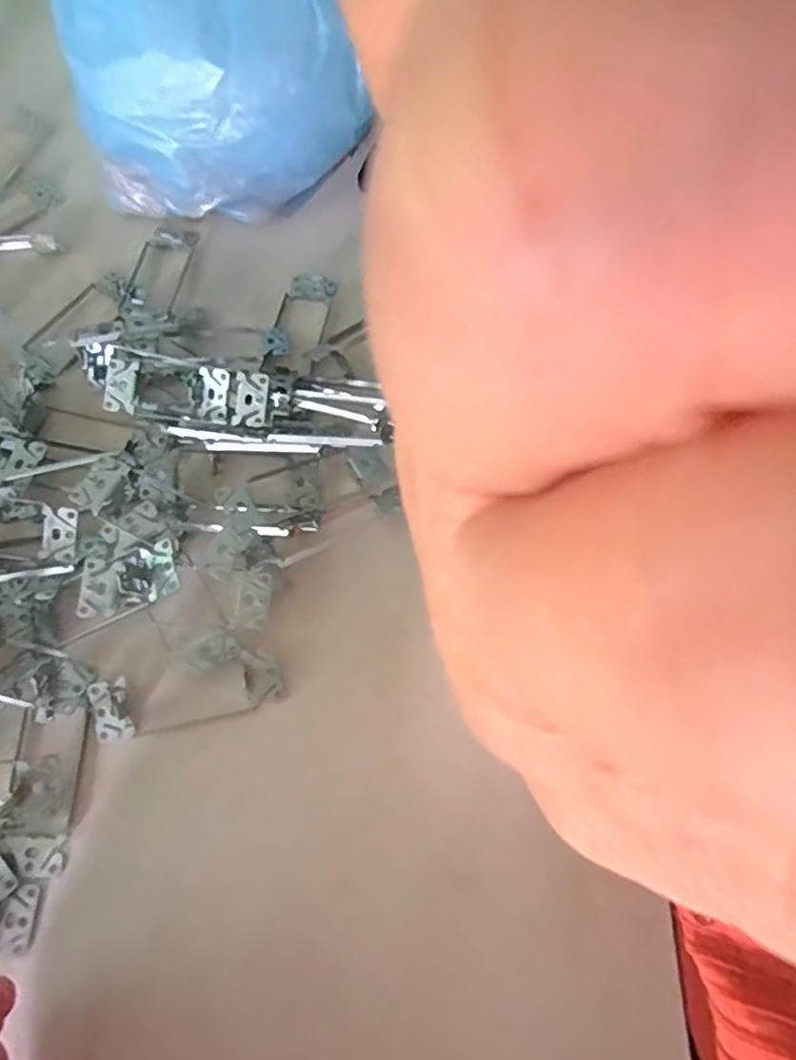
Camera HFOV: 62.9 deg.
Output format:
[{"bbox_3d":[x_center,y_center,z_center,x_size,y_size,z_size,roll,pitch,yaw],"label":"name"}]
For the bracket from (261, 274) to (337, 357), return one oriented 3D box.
[{"bbox_3d":[-0.070,-0.155,0.463,0.037,0.011,0.080,15,69,5],"label":"bracket"}]

